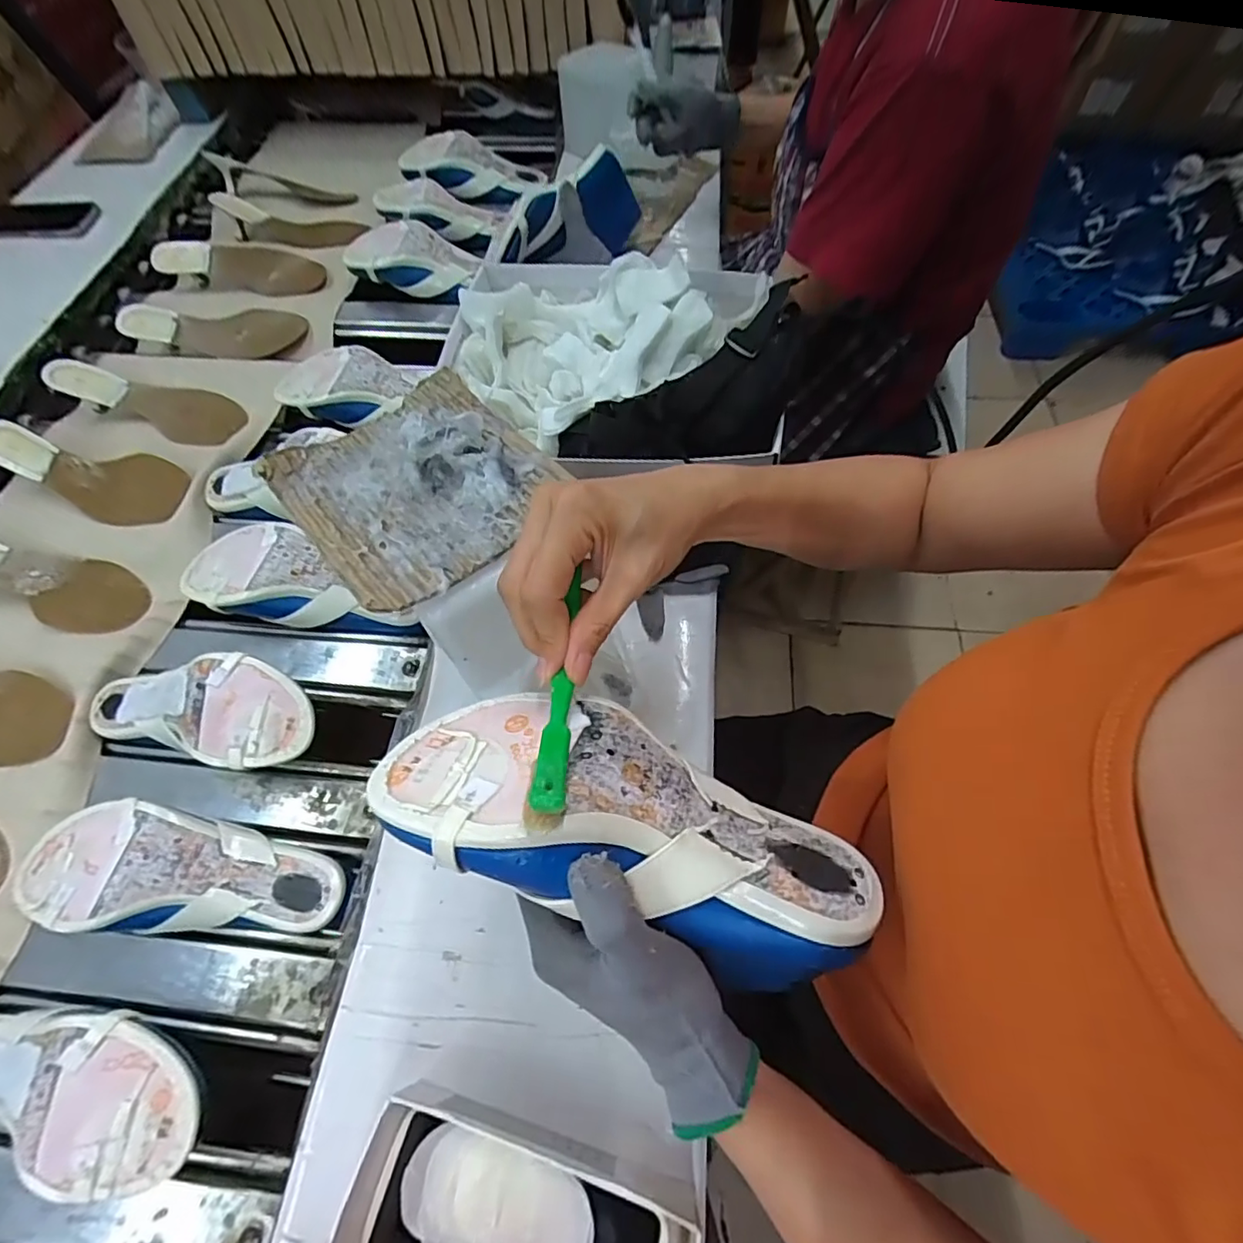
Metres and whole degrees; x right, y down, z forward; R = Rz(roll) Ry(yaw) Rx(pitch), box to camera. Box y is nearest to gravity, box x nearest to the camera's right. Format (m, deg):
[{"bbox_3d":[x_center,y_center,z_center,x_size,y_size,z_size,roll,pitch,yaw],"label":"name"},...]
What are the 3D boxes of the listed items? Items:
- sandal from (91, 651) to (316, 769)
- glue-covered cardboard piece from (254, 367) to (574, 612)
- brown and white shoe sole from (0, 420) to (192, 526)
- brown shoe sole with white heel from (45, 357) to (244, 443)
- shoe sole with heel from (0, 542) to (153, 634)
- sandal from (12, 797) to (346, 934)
[{"bbox_3d":[-0.365,0.075,0.502,0.222,0.074,0.082,13,61,9],"label":"sandal"},{"bbox_3d":[-0.139,-0.099,0.383,0.152,0.028,0.161,-40,67,-16],"label":"glue-covered cardboard piece"},{"bbox_3d":[-0.610,-0.176,0.652,0.228,0.048,0.086,19,63,12],"label":"brown and white shoe sole"},{"bbox_3d":[-0.597,-0.280,0.729,0.226,0.029,0.071,16,61,-8],"label":"brown shoe sole with white heel"},{"bbox_3d":[-0.626,-0.047,0.607,0.238,0.012,0.080,18,62,-4],"label":"shoe sole with heel"},{"bbox_3d":[-0.333,0.193,0.440,0.224,0.051,0.084,11,60,-8],"label":"sandal"}]

